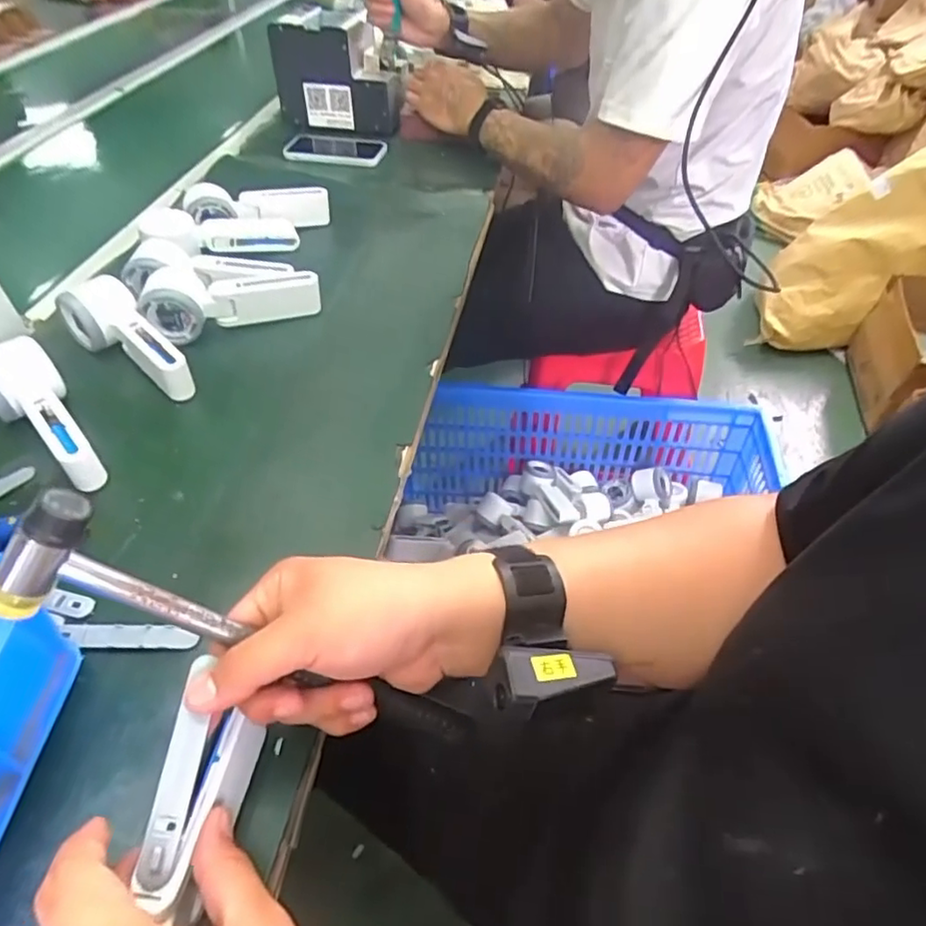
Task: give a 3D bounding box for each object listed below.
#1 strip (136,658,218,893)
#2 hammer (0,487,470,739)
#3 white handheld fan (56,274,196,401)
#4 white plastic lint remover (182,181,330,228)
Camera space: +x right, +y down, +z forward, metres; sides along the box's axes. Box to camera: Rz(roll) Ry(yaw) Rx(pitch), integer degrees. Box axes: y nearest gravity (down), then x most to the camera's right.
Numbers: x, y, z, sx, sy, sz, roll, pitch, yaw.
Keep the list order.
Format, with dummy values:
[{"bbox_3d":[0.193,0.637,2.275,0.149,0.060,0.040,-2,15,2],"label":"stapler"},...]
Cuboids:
[{"bbox_3d":[-0.129,0.139,0.287,0.016,0.005,0.093,19,60,-25],"label":"strip"},{"bbox_3d":[-0.096,0.080,0.314,0.243,0.059,0.026,25,21,-19],"label":"hammer"},{"bbox_3d":[-0.307,-0.111,0.568,0.056,0.068,0.156,-35,55,-28],"label":"white handheld fan"},{"bbox_3d":[-0.239,-0.303,0.739,0.166,0.041,0.038,-8,45,-23],"label":"white plastic lint remover"}]

